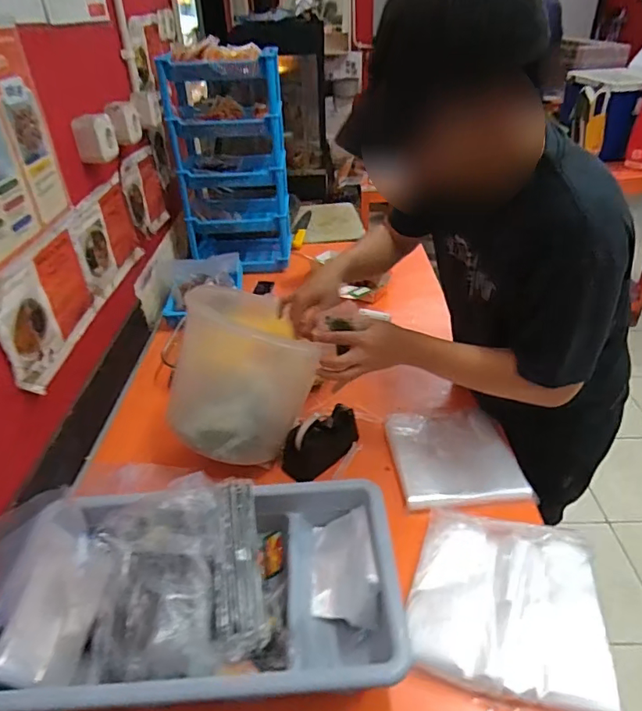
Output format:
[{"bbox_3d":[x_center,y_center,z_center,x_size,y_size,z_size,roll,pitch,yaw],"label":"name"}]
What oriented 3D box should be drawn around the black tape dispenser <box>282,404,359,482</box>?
[{"bbox_3d":[0.001,0.155,0.928,0.070,0.063,0.172,26,44,34],"label":"black tape dispenser"}]

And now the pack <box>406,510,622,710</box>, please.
[{"bbox_3d":[0.255,0.323,0.689,0.248,0.039,0.250,9,36,15],"label":"pack"}]

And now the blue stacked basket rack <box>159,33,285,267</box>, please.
[{"bbox_3d":[-0.266,-0.585,1.531,0.303,0.589,0.275,-4,35,-3],"label":"blue stacked basket rack"}]

